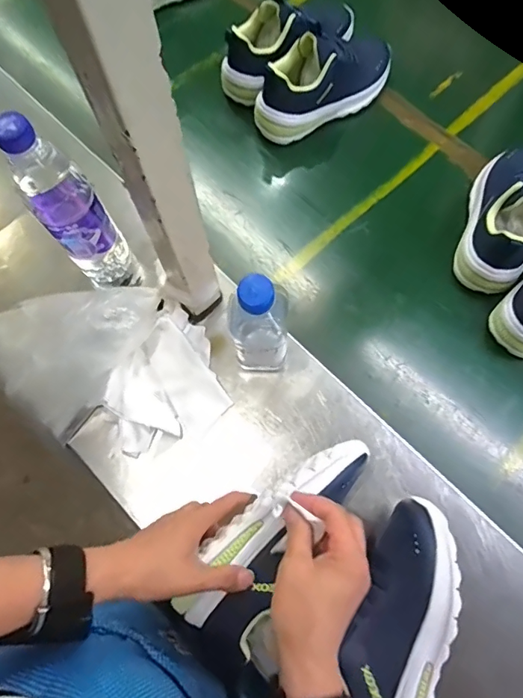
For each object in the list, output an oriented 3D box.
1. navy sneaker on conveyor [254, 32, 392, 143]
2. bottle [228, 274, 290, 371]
[{"bbox_3d":[0.091,-0.382,0.651,0.218,0.115,0.096,-37,75,-11],"label":"navy sneaker on conveyor"},{"bbox_3d":[-0.005,-0.020,0.481,0.068,0.184,0.057,9,71,3],"label":"bottle"}]

